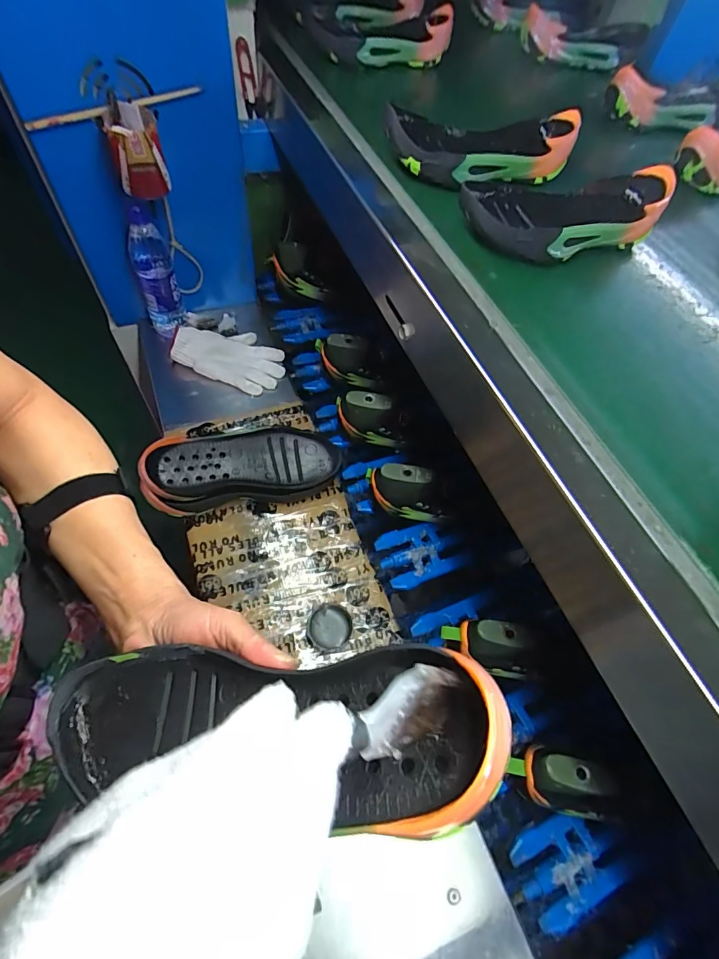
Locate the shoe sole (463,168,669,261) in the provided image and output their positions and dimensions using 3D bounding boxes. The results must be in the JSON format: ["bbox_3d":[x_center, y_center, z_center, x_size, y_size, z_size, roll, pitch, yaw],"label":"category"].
[{"bbox_3d":[0.215,-0.273,0.444,0.227,0.043,0.090,-17,60,-14],"label":"shoe sole"}]

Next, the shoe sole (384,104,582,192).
[{"bbox_3d":[0.138,-0.377,0.492,0.214,0.048,0.098,1,58,-3],"label":"shoe sole"}]

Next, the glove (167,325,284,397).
[{"bbox_3d":[-0.235,-0.236,0.806,0.185,0.060,0.116,17,58,7],"label":"glove"}]

